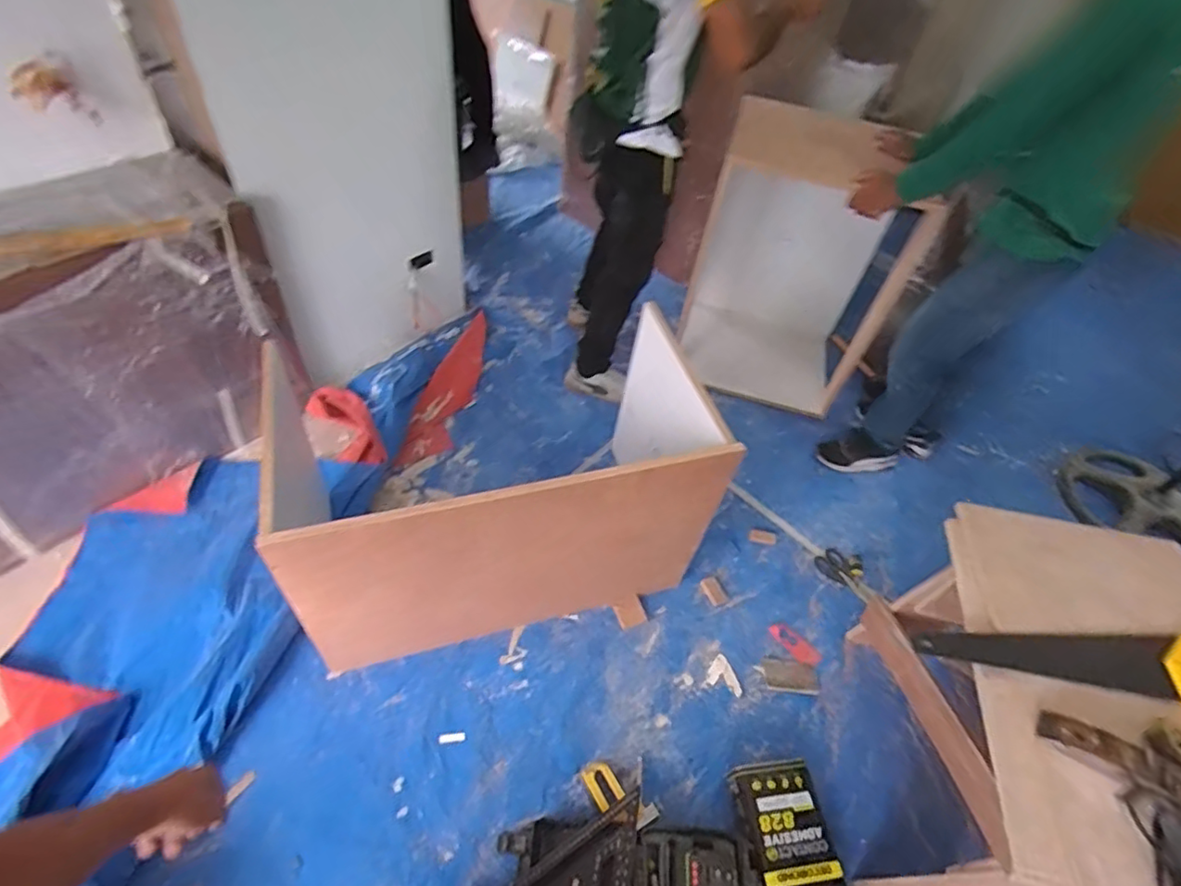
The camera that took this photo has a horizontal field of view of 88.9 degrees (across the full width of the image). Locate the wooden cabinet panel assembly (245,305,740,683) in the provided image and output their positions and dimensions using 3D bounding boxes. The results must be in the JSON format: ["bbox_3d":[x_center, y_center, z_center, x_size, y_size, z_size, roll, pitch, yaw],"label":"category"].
[{"bbox_3d":[-0.177,0.089,1.416,0.920,0.614,0.519,-9,50,-14],"label":"wooden cabinet panel assembly"}]

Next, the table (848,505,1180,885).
[{"bbox_3d":[0.848,0.616,1.098,0.486,0.488,0.835,8,48,0],"label":"table"}]

